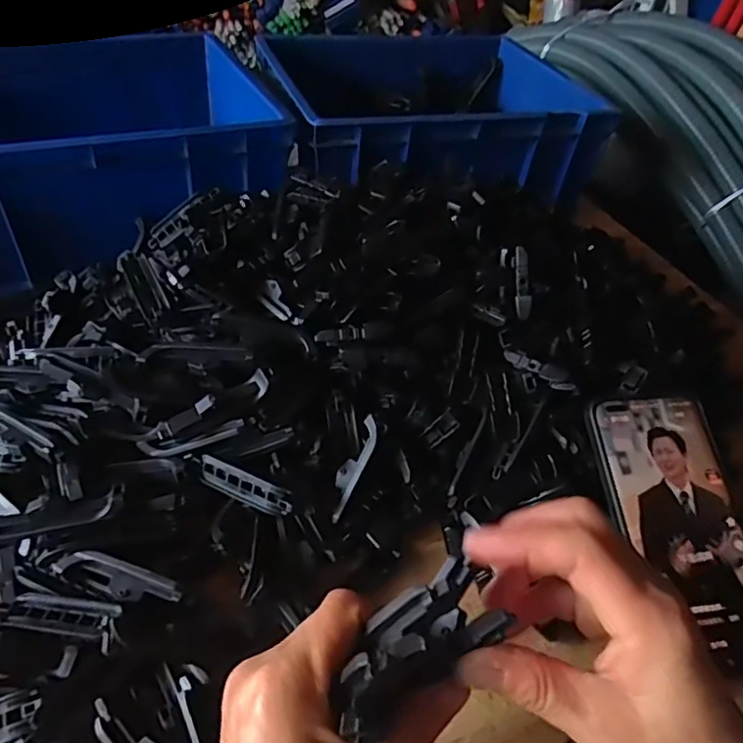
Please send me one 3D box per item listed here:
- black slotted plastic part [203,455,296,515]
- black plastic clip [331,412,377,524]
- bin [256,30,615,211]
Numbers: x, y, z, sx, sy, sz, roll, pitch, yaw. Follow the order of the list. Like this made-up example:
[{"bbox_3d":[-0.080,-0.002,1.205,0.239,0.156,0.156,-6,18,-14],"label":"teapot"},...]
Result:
[{"bbox_3d":[-0.075,0.068,0.345,0.063,0.012,0.013,22,45,15],"label":"black slotted plastic part"},{"bbox_3d":[-0.012,0.060,0.367,0.014,0.006,0.066,22,82,16],"label":"black plastic clip"},{"bbox_3d":[0.062,-0.298,0.655,0.322,0.093,0.251,-10,46,-17],"label":"bin"}]

